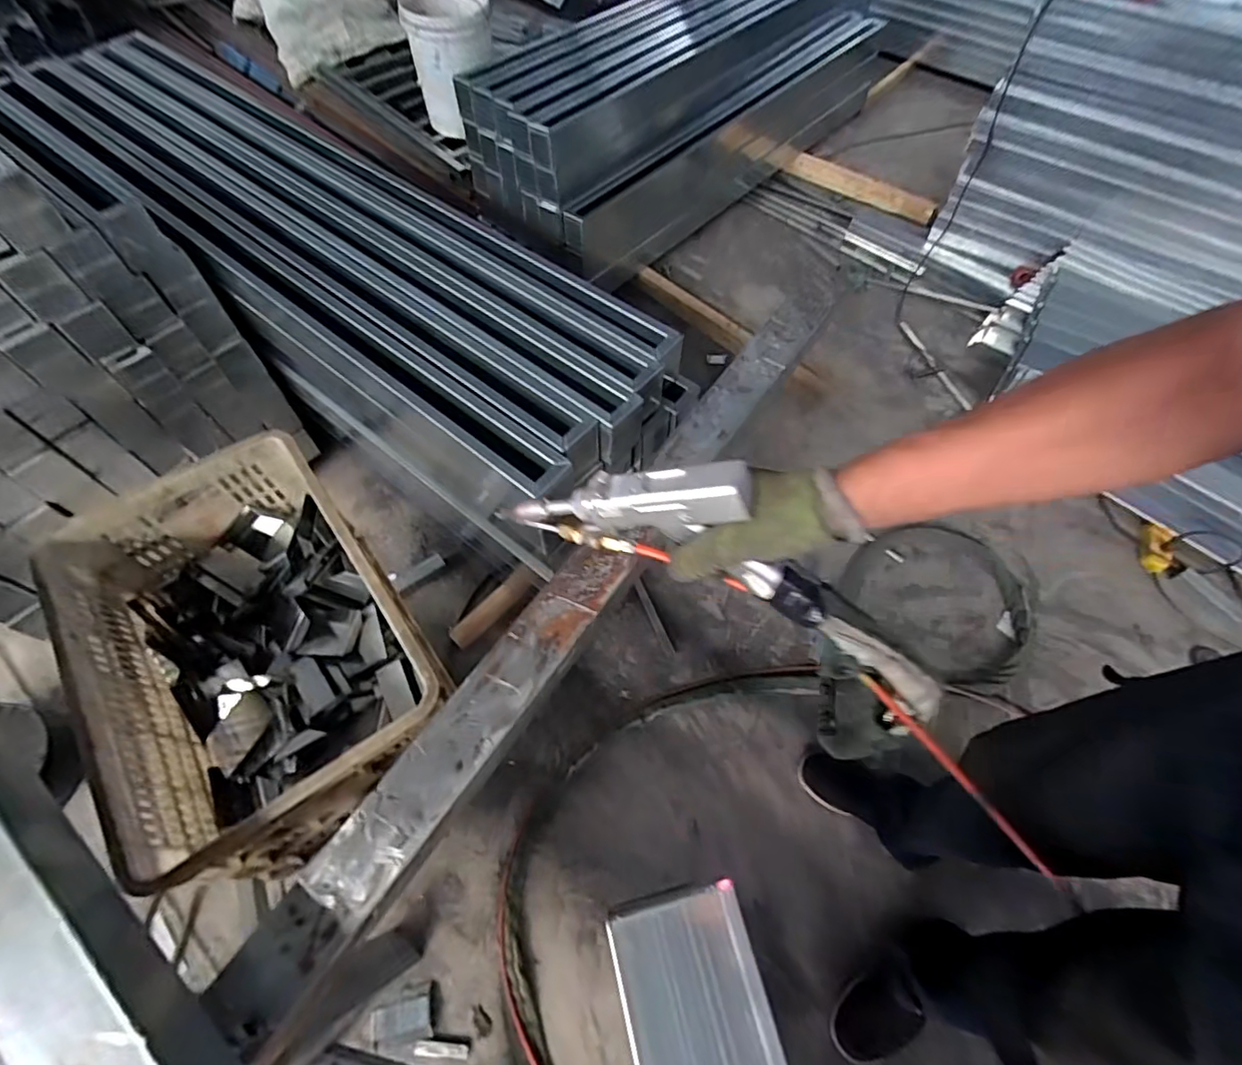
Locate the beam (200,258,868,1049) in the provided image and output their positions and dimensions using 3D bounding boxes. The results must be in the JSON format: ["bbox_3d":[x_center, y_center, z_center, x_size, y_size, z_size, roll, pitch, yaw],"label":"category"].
[{"bbox_3d":[0.029,-0.034,0.791,0.098,0.044,1.388,30,64,15],"label":"beam"}]

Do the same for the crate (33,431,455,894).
[{"bbox_3d":[-0.504,0.159,0.801,0.347,0.240,0.513,-32,66,-18],"label":"crate"}]

